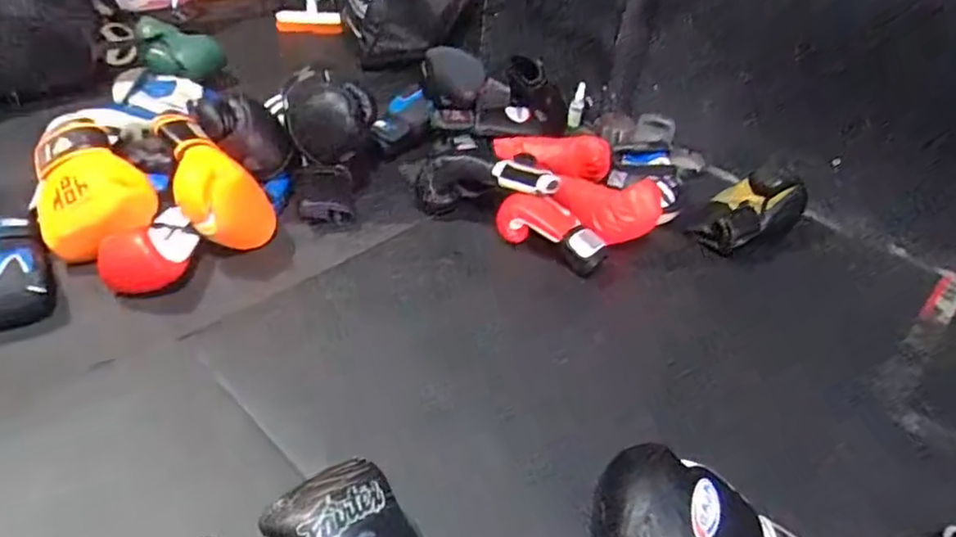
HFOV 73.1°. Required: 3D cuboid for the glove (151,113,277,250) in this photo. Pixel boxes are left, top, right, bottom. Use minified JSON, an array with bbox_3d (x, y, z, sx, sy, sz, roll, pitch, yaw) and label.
[{"bbox_3d":[-0.483,-0.161,1.197,0.154,0.149,0.277,-15,45,-25],"label":"glove"}]

